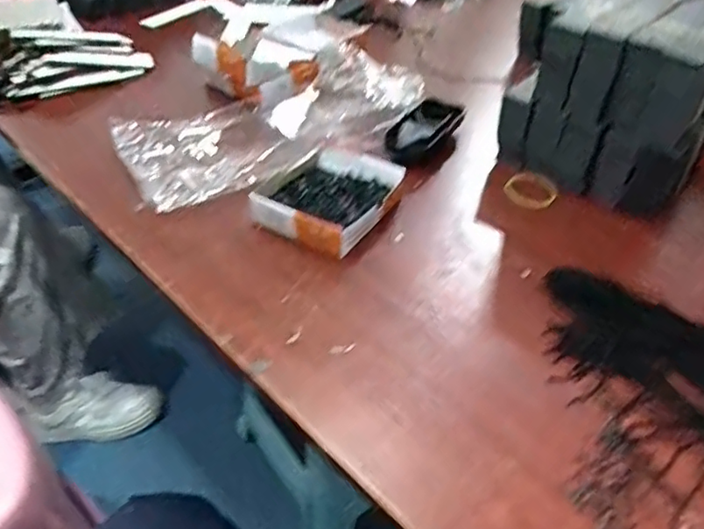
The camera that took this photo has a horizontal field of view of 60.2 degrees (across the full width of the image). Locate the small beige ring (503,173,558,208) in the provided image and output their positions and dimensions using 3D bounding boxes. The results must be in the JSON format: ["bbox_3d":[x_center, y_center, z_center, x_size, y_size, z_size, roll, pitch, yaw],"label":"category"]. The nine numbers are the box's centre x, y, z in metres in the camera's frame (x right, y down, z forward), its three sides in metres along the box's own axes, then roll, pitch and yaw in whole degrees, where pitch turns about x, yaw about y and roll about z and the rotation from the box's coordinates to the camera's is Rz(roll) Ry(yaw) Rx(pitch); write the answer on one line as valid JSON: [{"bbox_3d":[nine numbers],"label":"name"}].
[{"bbox_3d":[0.171,-0.072,0.583,0.048,0.004,0.053,32,50,30],"label":"small beige ring"}]

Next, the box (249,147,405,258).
[{"bbox_3d":[-0.019,-0.066,0.552,0.102,0.030,0.128,25,47,25],"label":"box"}]

